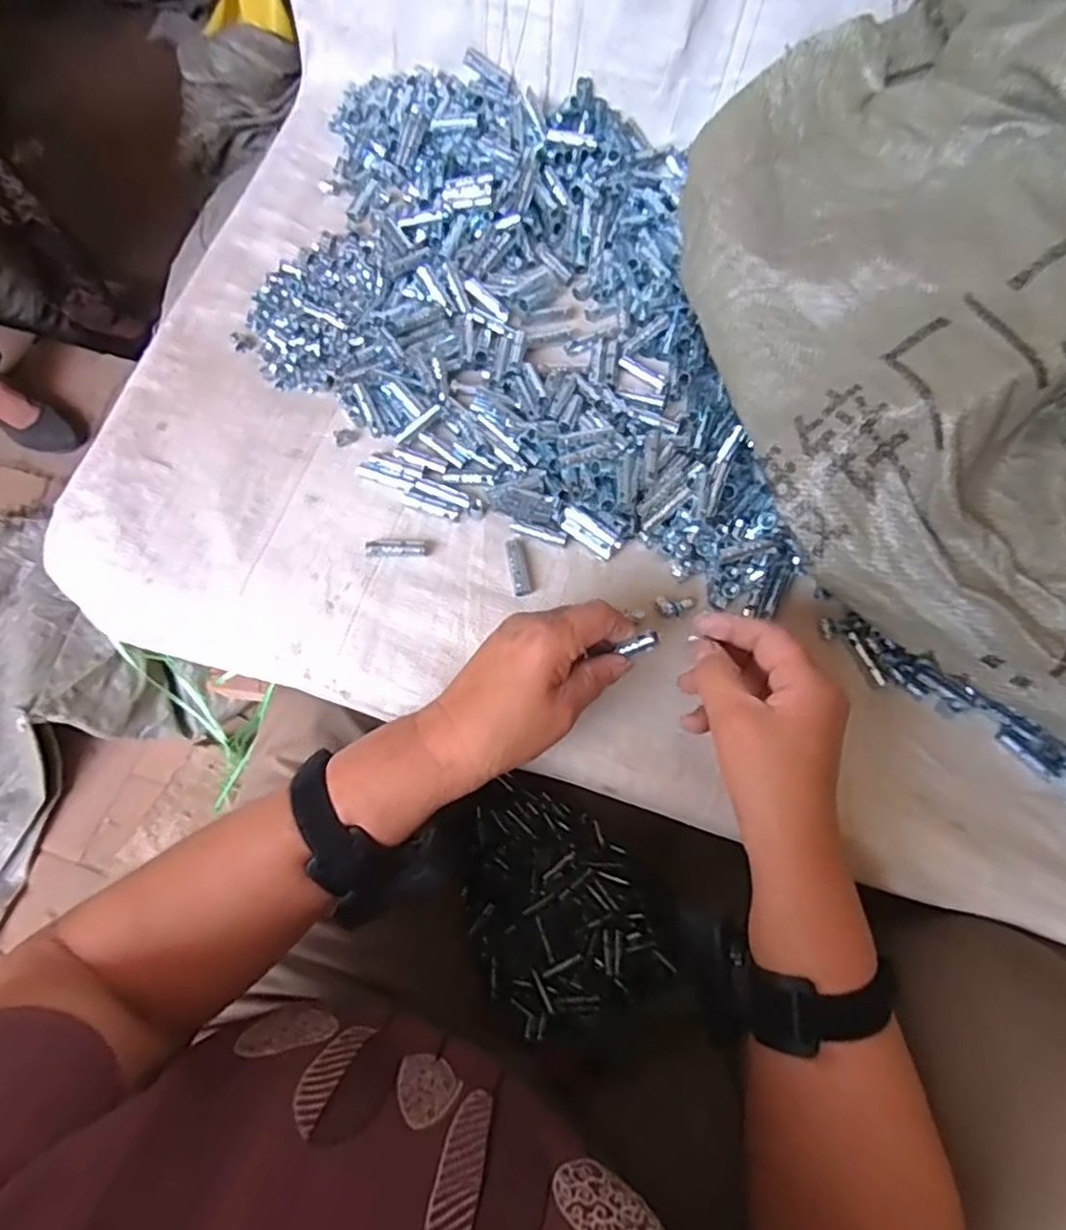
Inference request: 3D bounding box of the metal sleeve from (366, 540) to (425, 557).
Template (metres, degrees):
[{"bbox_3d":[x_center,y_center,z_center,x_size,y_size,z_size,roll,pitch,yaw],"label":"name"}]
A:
[{"bbox_3d":[-0.097,-0.047,0.472,0.040,0.011,0.009,-2,69,-2],"label":"metal sleeve"}]

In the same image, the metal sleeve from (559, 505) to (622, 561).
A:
[{"bbox_3d":[0.041,-0.060,0.484,0.046,0.012,0.018,36,73,12],"label":"metal sleeve"}]

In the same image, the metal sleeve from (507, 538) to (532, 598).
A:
[{"bbox_3d":[-0.009,-0.035,0.477,0.014,0.011,0.045,-8,70,-4],"label":"metal sleeve"}]

